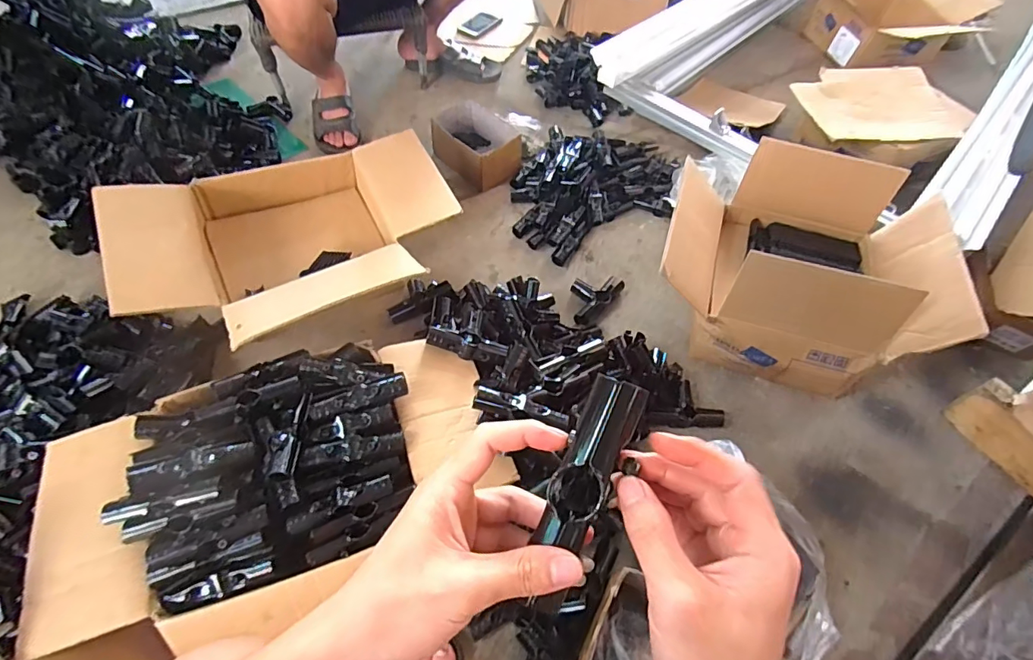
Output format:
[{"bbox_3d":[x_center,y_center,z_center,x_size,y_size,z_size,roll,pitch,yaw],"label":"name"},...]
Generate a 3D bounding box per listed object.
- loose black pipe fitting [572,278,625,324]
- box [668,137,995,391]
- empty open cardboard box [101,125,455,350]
[{"bbox_3d":[0.152,-0.071,1.010,0.081,0.036,0.144,40,62,21],"label":"loose black pipe fitting"},{"bbox_3d":[0.499,-0.121,0.934,0.452,0.249,0.377,16,57,7],"label":"box"},{"bbox_3d":[-0.388,-0.159,0.896,0.537,0.189,0.394,-28,62,-21],"label":"empty open cardboard box"}]

